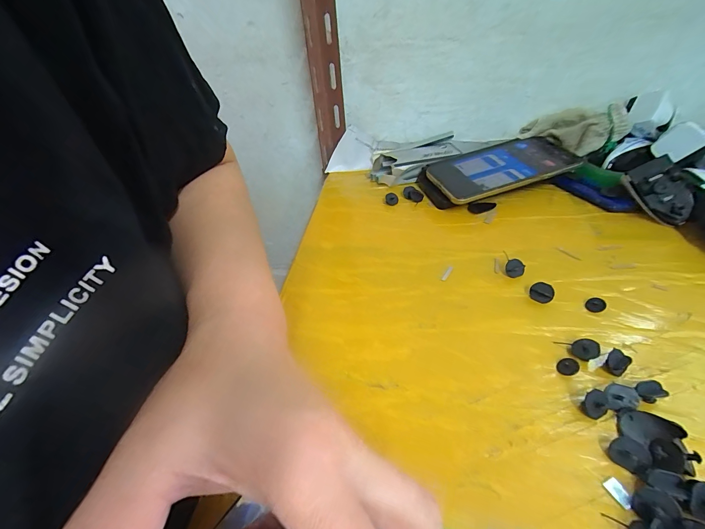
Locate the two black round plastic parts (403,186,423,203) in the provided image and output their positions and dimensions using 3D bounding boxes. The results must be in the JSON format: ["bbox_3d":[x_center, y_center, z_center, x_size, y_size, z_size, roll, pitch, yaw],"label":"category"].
[{"bbox_3d":[0.078,-0.090,0.416,0.025,0.013,0.021,3,42,11],"label":"two black round plastic parts"}]

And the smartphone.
[{"bbox_3d":[0.185,-0.123,0.401,0.171,0.010,0.092,-19,47,-8],"label":"smartphone"}]

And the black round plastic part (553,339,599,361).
[{"bbox_3d":[0.164,0.062,0.232,0.023,0.010,0.016,6,43,15],"label":"black round plastic part"}]

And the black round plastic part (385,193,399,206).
[{"bbox_3d":[0.050,-0.084,0.411,0.017,0.016,0.011,-1,42,8],"label":"black round plastic part"}]

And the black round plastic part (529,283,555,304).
[{"bbox_3d":[0.161,0.024,0.273,0.018,0.017,0.006,21,20,33],"label":"black round plastic part"}]

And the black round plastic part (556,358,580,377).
[{"bbox_3d":[0.151,0.072,0.225,0.012,0.006,0.013,-4,41,4],"label":"black round plastic part"}]

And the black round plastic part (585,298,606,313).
[{"bbox_3d":[0.198,0.033,0.262,0.012,0.007,0.013,-4,41,4],"label":"black round plastic part"}]

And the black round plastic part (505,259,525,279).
[{"bbox_3d":[0.152,0.004,0.300,0.016,0.012,0.015,17,47,26],"label":"black round plastic part"}]

